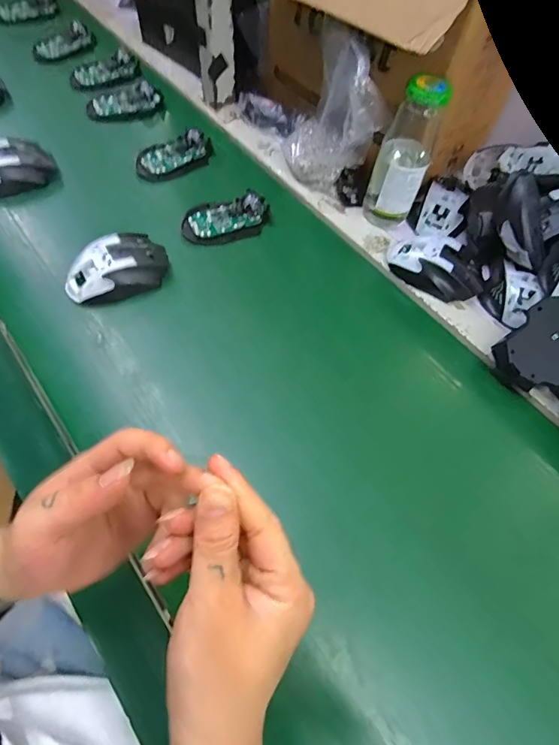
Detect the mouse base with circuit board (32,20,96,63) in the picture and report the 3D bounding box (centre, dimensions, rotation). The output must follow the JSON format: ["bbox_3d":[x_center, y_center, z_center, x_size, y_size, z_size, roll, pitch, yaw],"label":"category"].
[{"bbox_3d":[-0.373,-0.569,0.731,0.105,0.023,0.053,-40,71,-22],"label":"mouse base with circuit board"}]

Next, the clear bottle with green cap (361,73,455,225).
[{"bbox_3d":[0.148,-0.256,0.511,0.058,0.168,0.054,11,61,2],"label":"clear bottle with green cap"}]

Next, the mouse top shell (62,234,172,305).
[{"bbox_3d":[-0.186,-0.121,0.480,0.117,0.034,0.067,-25,66,-16],"label":"mouse top shell"}]

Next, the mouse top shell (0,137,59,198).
[{"bbox_3d":[-0.356,-0.267,0.556,0.119,0.040,0.075,-16,64,-12],"label":"mouse top shell"}]

